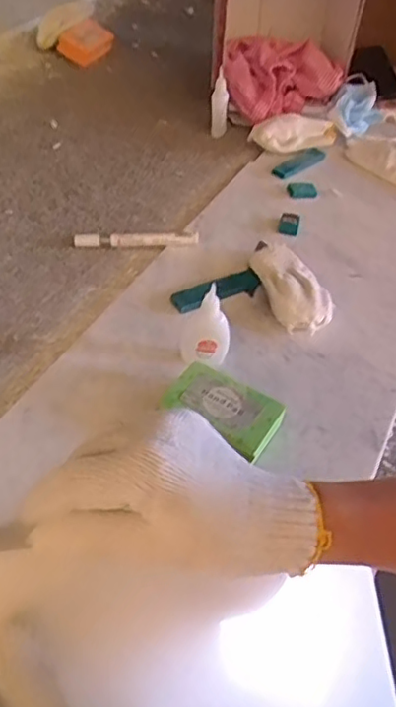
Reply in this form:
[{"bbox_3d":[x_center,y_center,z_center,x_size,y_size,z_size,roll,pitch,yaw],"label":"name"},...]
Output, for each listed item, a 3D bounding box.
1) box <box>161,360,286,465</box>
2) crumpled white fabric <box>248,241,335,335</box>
[{"bbox_3d":[0.022,0.051,0.527,0.094,0.032,0.057,27,50,18],"label":"box"},{"bbox_3d":[0.100,-0.075,0.654,0.061,0.027,0.129,-11,49,-16],"label":"crumpled white fabric"}]

